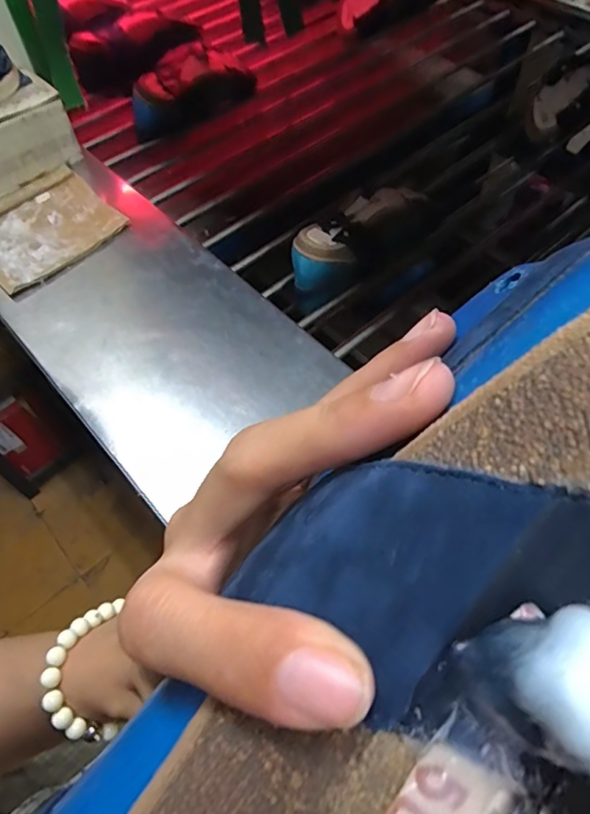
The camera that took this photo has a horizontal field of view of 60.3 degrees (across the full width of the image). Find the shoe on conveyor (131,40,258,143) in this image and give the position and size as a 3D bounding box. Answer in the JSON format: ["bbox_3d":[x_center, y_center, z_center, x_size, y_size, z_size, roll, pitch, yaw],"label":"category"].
[{"bbox_3d":[-0.173,-0.525,0.835,0.089,0.078,0.220,29,61,17],"label":"shoe on conveyor"}]

